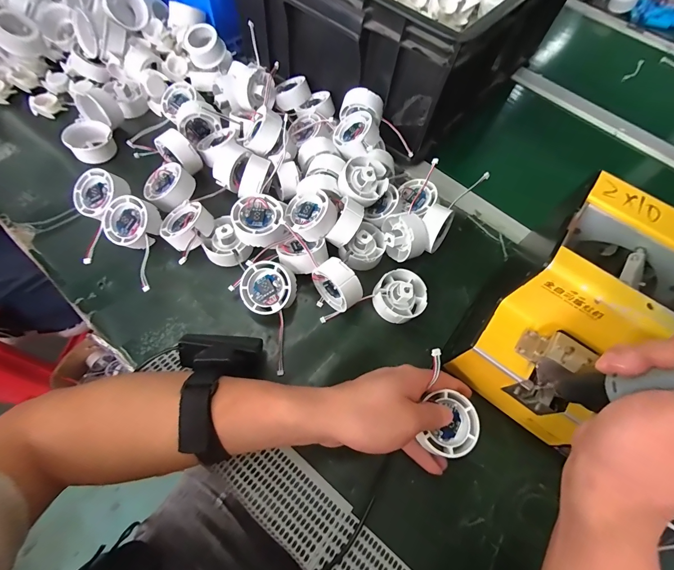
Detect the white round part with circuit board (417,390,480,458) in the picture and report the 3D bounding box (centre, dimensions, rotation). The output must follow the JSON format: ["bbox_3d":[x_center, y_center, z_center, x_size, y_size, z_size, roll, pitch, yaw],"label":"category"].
[{"bbox_3d":[0.099,0.122,0.287,0.048,0.015,0.052,2,63,-3],"label":"white round part with circuit board"}]

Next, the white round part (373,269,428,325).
[{"bbox_3d":[0.068,0.012,0.355,0.057,0.038,0.051,-6,65,-9],"label":"white round part"}]

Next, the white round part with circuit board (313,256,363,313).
[{"bbox_3d":[0.001,0.001,0.349,0.026,0.053,0.051,-38,73,-21],"label":"white round part with circuit board"}]

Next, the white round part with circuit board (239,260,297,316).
[{"bbox_3d":[-0.072,0.003,0.344,0.052,0.021,0.053,0,86,3],"label":"white round part with circuit board"}]

